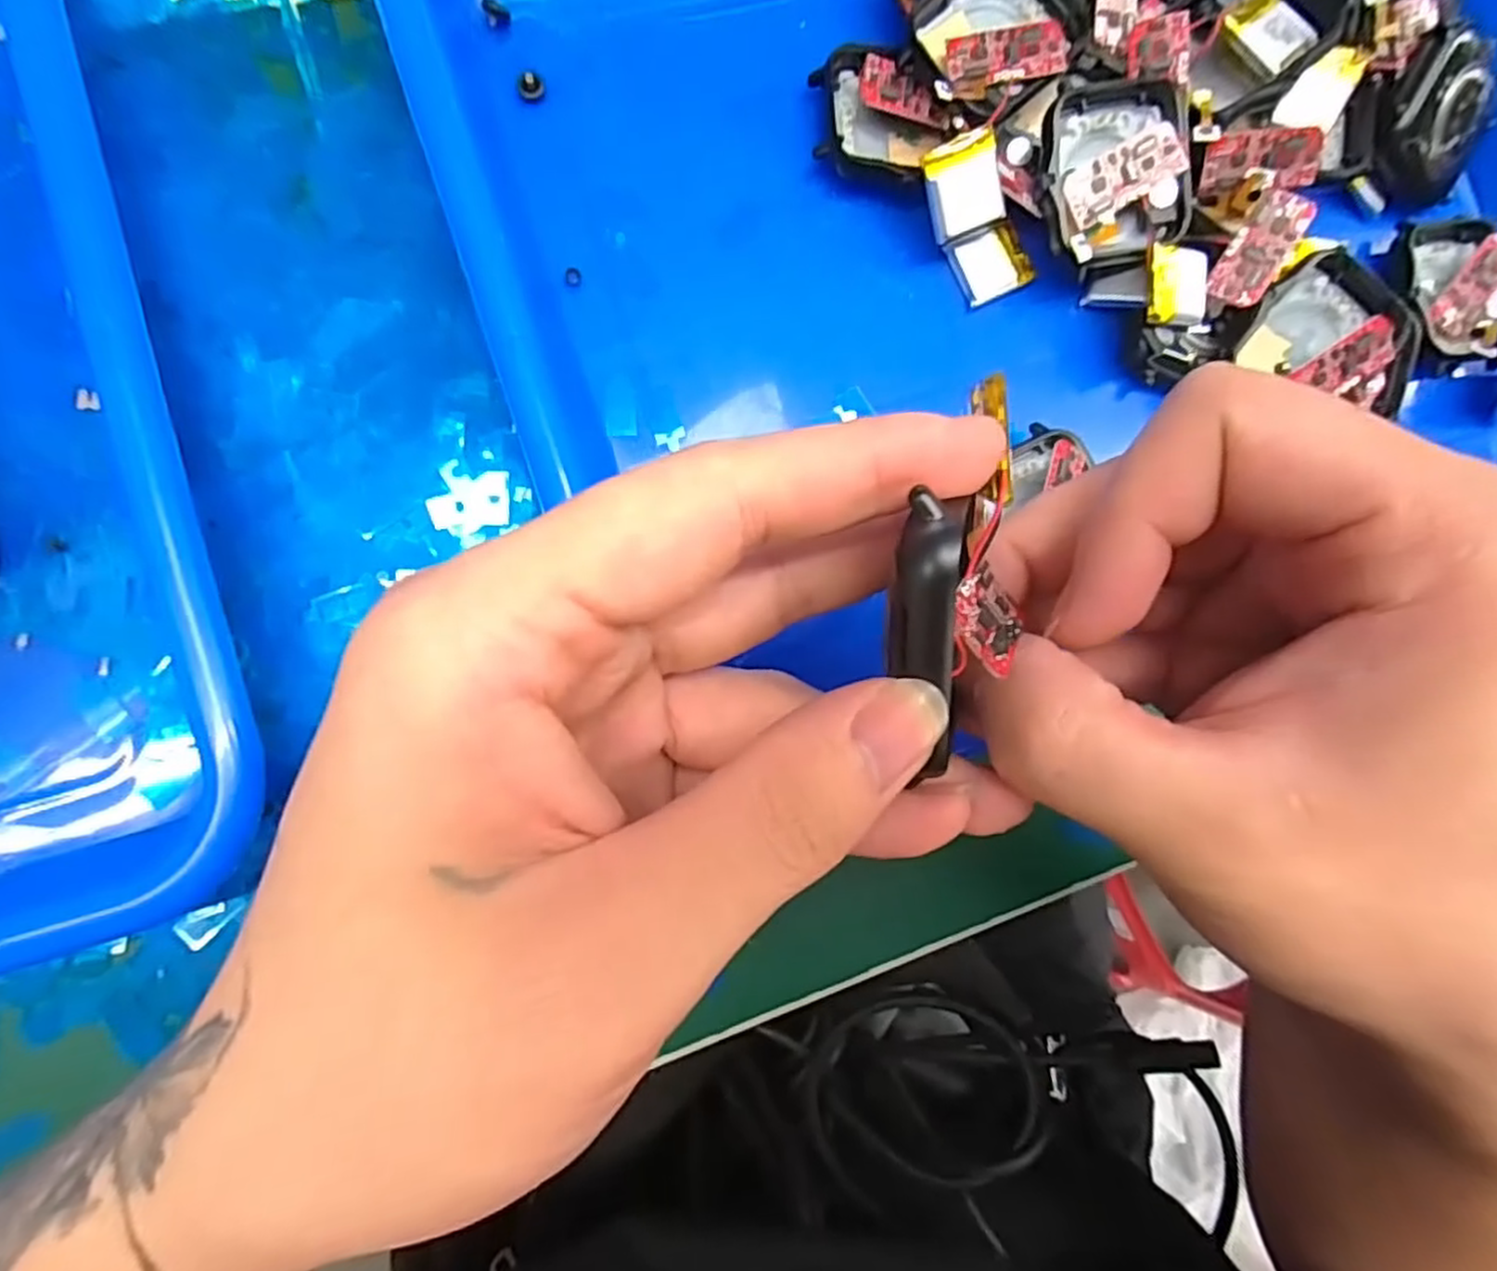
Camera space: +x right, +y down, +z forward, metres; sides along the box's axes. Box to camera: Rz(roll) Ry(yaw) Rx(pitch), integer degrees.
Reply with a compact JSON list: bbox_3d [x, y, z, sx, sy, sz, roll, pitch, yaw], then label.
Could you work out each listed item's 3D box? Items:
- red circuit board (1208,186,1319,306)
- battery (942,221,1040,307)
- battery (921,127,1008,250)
[{"bbox_3d":[0.141,-0.107,0.202,0.016,0.004,0.030,33,104,18],"label":"red circuit board"},{"bbox_3d":[0.069,-0.106,0.210,0.021,0.005,0.019,-26,90,-9],"label":"battery"},{"bbox_3d":[0.057,-0.118,0.193,0.019,0.004,0.022,-22,121,0],"label":"battery"}]

